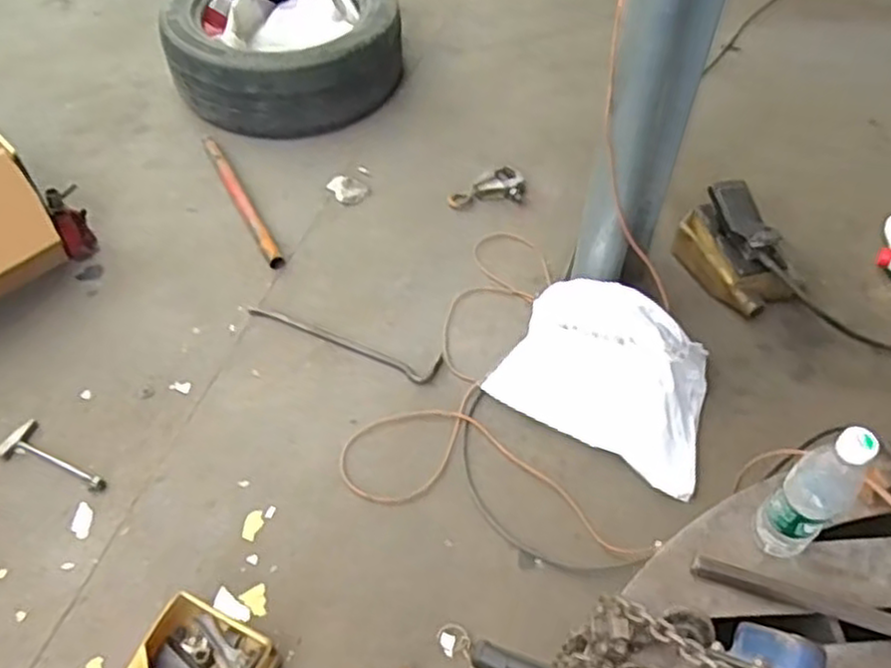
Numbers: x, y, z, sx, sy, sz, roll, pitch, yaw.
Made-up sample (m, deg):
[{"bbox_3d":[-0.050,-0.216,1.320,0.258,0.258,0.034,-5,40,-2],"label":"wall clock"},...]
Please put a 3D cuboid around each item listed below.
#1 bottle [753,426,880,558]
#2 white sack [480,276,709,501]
[{"bbox_3d":[0.392,0.170,0.789,0.070,0.226,0.061,-35,60,-25],"label":"bottle"},{"bbox_3d":[0.368,0.069,1.569,0.466,0.195,0.320,29,57,20],"label":"white sack"}]

